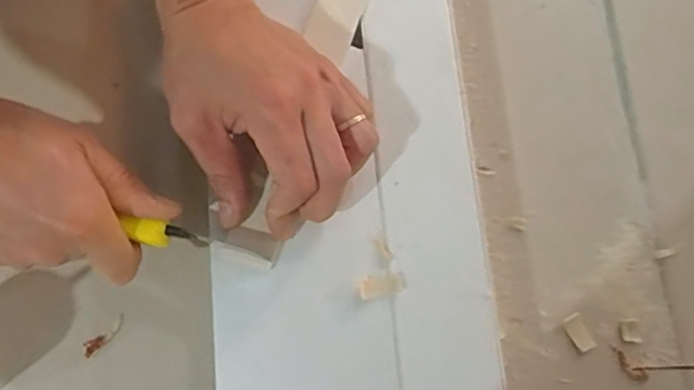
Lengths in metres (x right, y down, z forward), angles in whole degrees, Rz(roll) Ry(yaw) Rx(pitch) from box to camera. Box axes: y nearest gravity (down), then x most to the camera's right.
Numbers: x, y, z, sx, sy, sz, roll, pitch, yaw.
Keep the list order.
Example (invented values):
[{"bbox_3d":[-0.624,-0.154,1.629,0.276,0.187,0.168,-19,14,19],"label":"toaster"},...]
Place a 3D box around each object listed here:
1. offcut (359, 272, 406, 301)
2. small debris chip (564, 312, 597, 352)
[{"bbox_3d":[0.020,0.052,0.346,0.026,0.004,0.012,-11,78,-3],"label":"offcut"},{"bbox_3d":[0.146,0.087,0.379,0.012,0.004,0.024,-26,79,-6],"label":"small debris chip"}]

